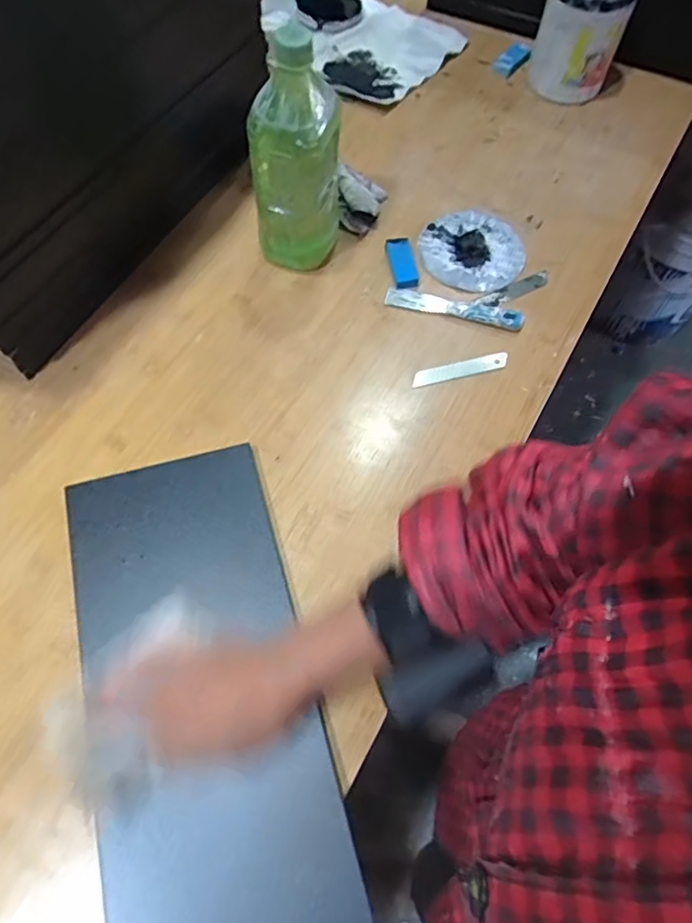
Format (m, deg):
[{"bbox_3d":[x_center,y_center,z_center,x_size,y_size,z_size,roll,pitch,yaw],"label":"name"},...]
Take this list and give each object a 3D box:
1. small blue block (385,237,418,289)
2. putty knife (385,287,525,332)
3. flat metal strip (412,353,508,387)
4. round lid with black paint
[{"bbox_3d":[0.059,-0.212,0.633,0.025,0.007,0.064,-8,64,-5],"label":"small blue block"},{"bbox_3d":[0.112,-0.158,0.616,0.140,0.015,0.022,14,64,6],"label":"putty knife"},{"bbox_3d":[0.113,-0.090,0.585,0.097,0.005,0.018,-12,67,-6],"label":"flat metal strip"},{"bbox_3d":[0.139,-0.232,0.654,0.114,0.009,0.109,0,63,-1],"label":"round lid with black paint"}]

